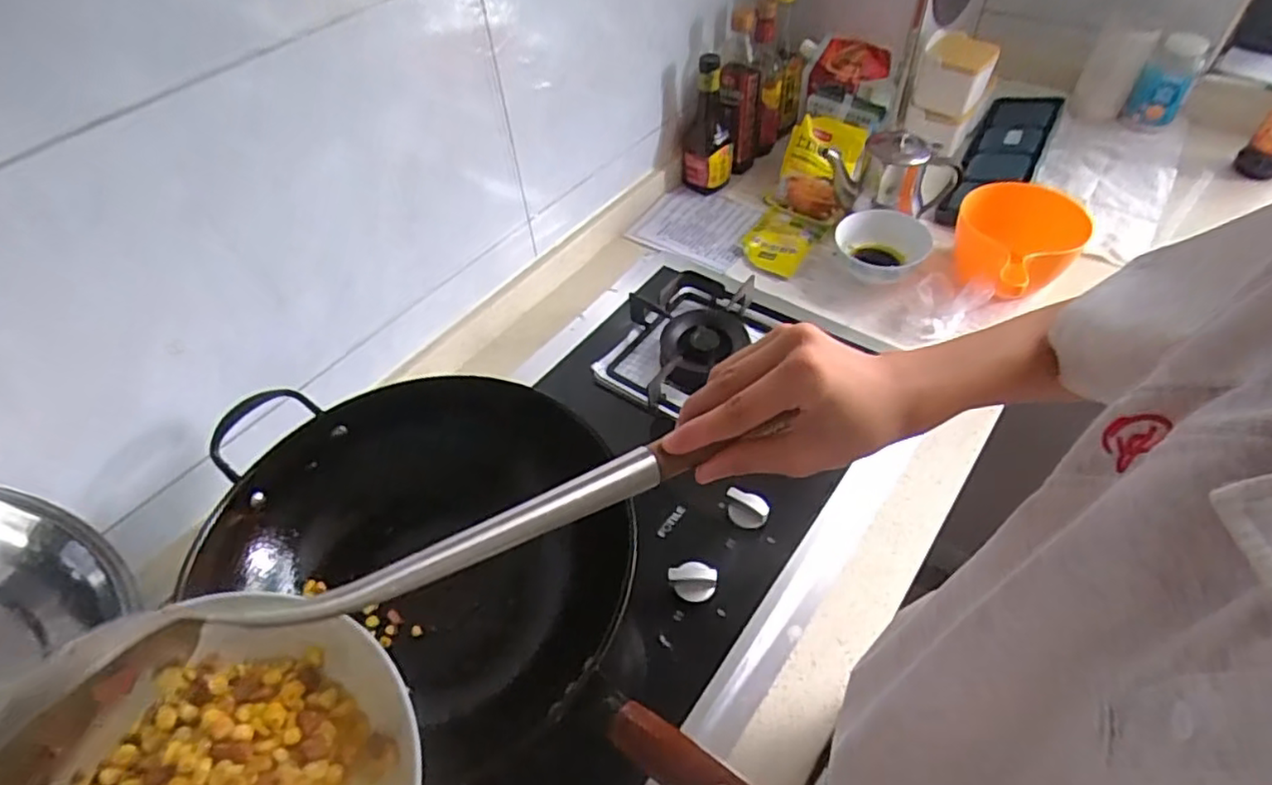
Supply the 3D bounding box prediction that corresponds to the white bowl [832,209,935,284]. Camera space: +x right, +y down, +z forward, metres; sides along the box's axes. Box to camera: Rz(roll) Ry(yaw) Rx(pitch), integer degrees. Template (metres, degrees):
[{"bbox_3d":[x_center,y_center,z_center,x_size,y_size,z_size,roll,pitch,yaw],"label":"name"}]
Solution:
[{"bbox_3d":[0.335,-0.192,0.914,0.123,0.072,0.140,22,55,20],"label":"white bowl"}]

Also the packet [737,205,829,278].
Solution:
[{"bbox_3d":[0.212,-0.225,0.973,0.090,0.019,0.124,27,57,23],"label":"packet"}]

